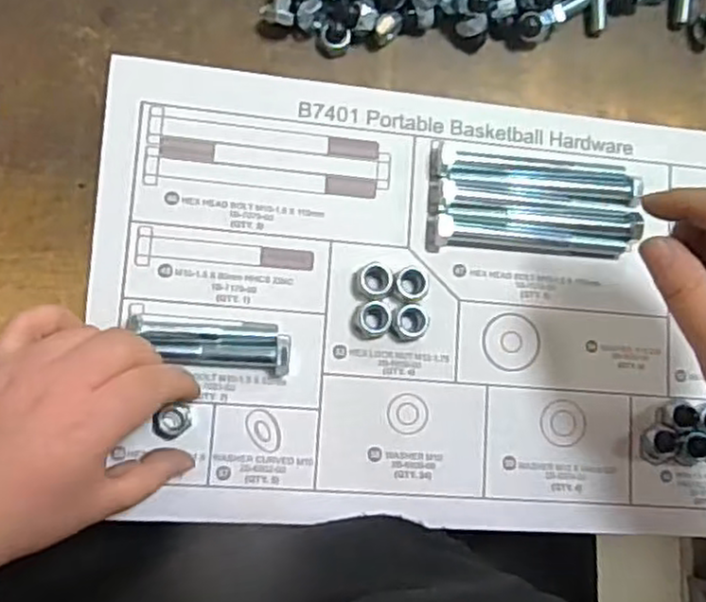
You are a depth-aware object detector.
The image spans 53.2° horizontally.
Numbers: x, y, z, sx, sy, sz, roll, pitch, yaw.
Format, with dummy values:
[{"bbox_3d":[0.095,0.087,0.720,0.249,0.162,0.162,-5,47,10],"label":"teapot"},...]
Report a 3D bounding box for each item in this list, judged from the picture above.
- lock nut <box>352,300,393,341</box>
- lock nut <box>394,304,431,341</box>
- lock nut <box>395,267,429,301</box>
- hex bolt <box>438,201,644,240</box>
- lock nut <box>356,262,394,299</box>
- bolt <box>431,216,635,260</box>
[{"bbox_3d":[0.010,0.010,0.360,0.019,0.008,0.019,1,85,-8],"label":"lock nut"},{"bbox_3d":[0.031,0.011,0.361,0.020,0.010,0.019,1,85,-8],"label":"lock nut"},{"bbox_3d":[0.031,-0.009,0.364,0.019,0.010,0.018,1,85,-8],"label":"lock nut"},{"bbox_3d":[0.099,-0.042,0.375,0.108,0.017,0.014,3,84,-8],"label":"hex bolt"},{"bbox_3d":[0.011,-0.011,0.361,0.018,0.010,0.019,1,85,-8],"label":"lock nut"},{"bbox_3d":[0.091,-0.033,0.371,0.101,0.021,0.017,4,84,-8],"label":"bolt"}]

